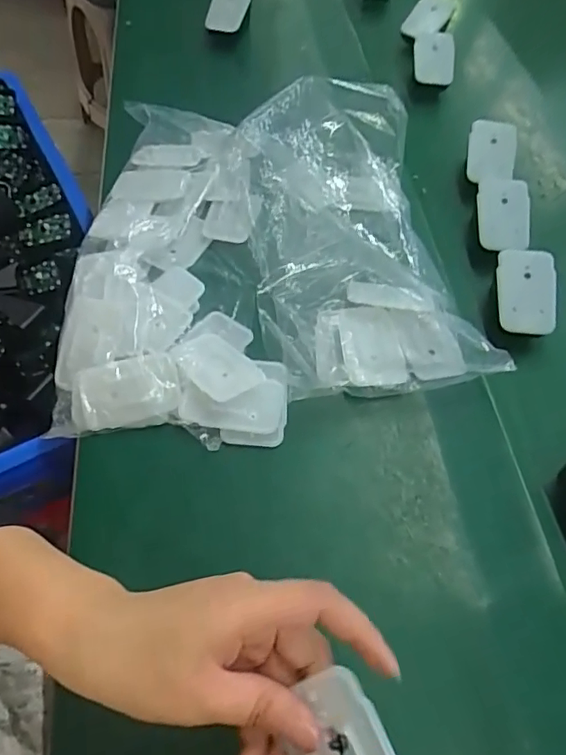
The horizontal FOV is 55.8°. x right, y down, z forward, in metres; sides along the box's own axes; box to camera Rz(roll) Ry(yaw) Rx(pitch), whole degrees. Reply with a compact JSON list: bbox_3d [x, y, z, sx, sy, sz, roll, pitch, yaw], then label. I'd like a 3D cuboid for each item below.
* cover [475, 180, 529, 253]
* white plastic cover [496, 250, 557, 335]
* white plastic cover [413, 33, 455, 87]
[{"bbox_3d":[0.189,-0.139,0.456,0.042,0.010,0.062,1,87,5],"label":"cover"},{"bbox_3d":[0.188,-0.066,0.411,0.044,0.005,0.066,3,80,3],"label":"white plastic cover"},{"bbox_3d":[0.162,-0.341,0.572,0.041,0.011,0.051,0,96,-1],"label":"white plastic cover"}]

